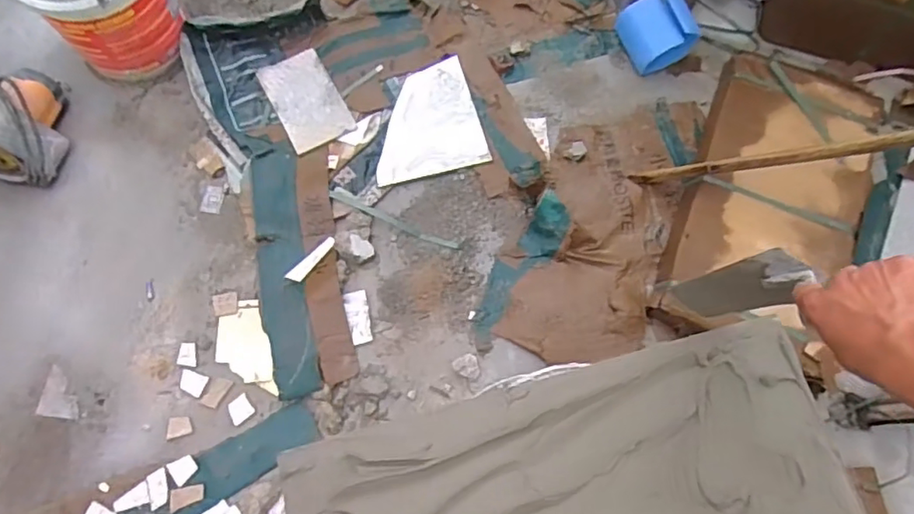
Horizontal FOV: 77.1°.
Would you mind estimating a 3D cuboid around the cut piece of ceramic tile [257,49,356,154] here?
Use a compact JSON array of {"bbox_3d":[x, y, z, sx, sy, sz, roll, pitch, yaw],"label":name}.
[{"bbox_3d":[-0.322,-0.338,1.225,0.134,0.006,0.228,-26,72,-9],"label":"cut piece of ceramic tile"}]

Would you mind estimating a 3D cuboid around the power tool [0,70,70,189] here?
[{"bbox_3d":[-0.895,-0.261,1.132,0.175,0.149,0.236,-14,71,-6],"label":"power tool"}]

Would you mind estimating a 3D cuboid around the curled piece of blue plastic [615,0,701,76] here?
[{"bbox_3d":[0.442,-0.499,1.261,0.126,0.123,0.153,-20,71,-8],"label":"curled piece of blue plastic"}]

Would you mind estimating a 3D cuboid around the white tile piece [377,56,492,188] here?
[{"bbox_3d":[-0.073,-0.291,1.220,0.228,0.012,0.250,-14,75,-7],"label":"white tile piece"}]

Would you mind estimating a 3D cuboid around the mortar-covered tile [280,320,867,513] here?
[{"bbox_3d":[0.139,0.280,0.618,0.601,0.025,0.298,-13,75,-8],"label":"mortar-covered tile"}]

